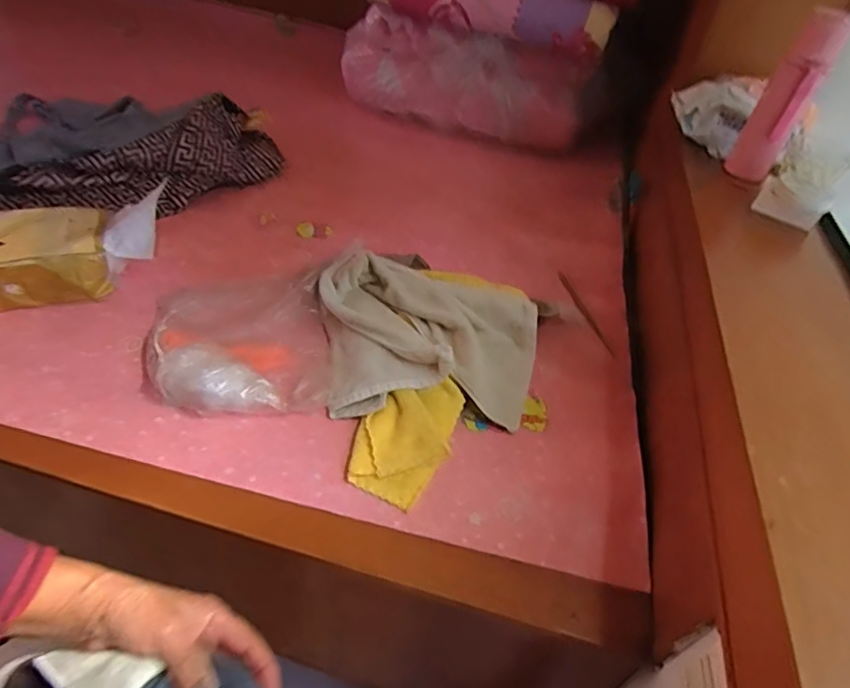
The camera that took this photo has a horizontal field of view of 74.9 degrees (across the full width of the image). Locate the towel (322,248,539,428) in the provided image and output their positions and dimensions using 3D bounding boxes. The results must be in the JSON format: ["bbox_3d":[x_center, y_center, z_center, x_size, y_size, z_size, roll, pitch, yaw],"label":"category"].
[{"bbox_3d":[0.009,-0.005,0.855,0.335,0.108,0.267,6,40,-7],"label":"towel"}]

